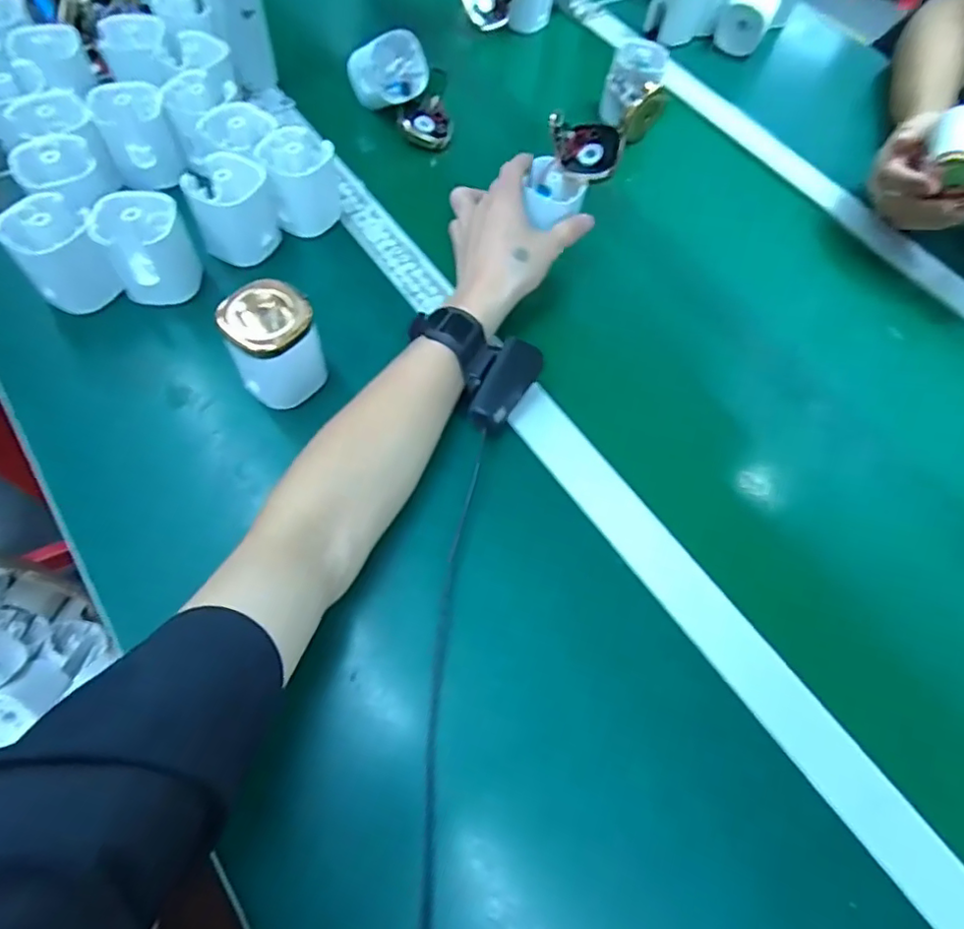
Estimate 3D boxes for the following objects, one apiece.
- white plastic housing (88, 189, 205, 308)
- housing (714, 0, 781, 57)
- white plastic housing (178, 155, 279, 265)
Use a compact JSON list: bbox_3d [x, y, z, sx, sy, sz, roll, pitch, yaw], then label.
[{"bbox_3d":[-0.254,-0.164,0.443,0.059,0.065,0.056,1,63,-3],"label":"white plastic housing"},{"bbox_3d":[0.329,-0.553,0.713,0.067,0.054,0.060,25,65,9],"label":"housing"},{"bbox_3d":[-0.204,-0.206,0.477,0.063,0.073,0.058,-20,66,-13],"label":"white plastic housing"}]

